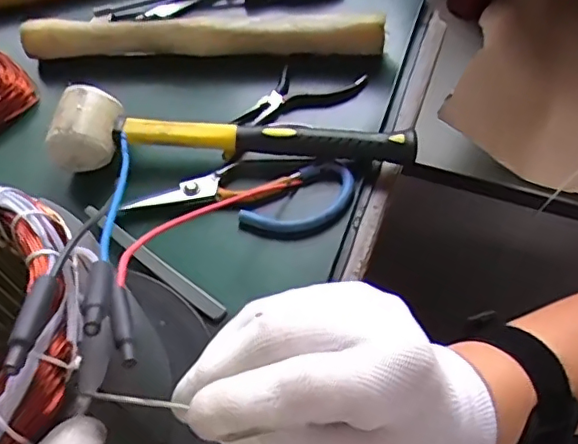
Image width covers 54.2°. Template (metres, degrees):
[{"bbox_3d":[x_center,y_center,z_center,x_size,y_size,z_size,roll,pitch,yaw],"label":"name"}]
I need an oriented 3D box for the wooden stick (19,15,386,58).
[{"bbox_3d":[-0.079,-0.168,0.508,0.320,0.037,0.028,2,58,3],"label":"wooden stick"}]

